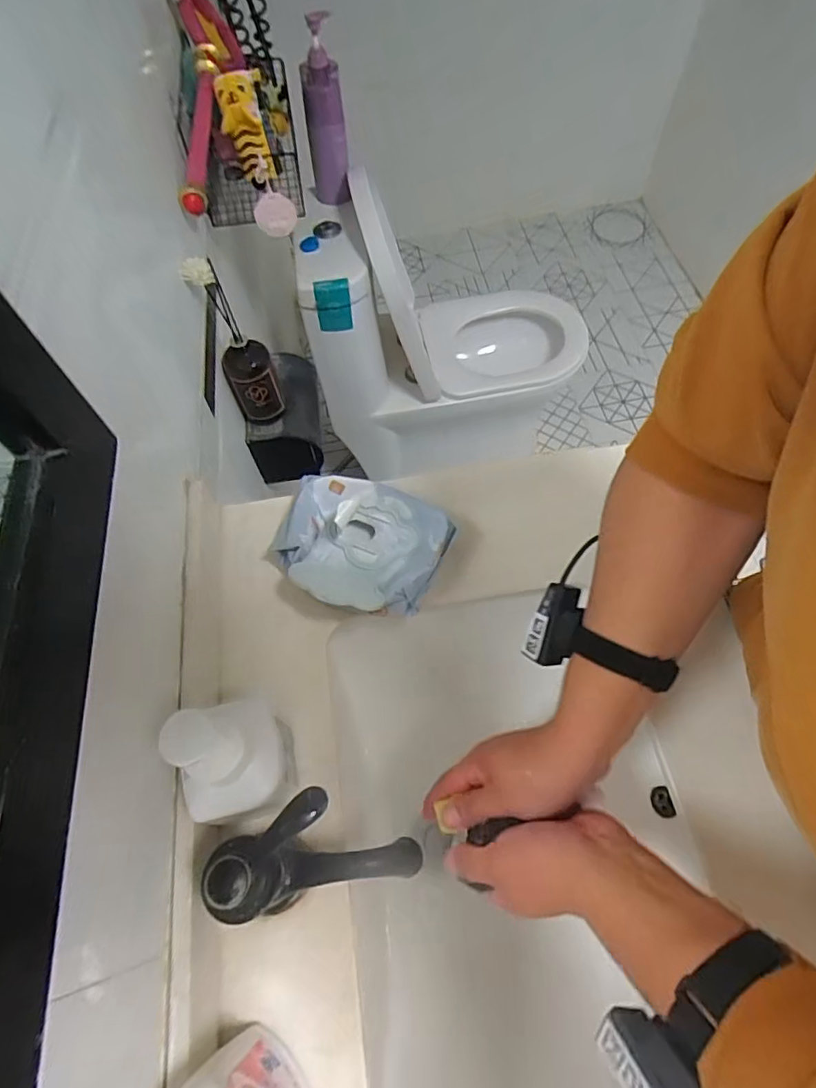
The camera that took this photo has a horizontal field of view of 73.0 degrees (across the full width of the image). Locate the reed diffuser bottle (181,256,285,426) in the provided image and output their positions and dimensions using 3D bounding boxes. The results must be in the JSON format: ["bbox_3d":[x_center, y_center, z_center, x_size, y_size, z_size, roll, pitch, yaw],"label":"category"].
[{"bbox_3d":[-0.251,-0.293,0.831,0.078,0.278,0.065,-21,63,-9],"label":"reed diffuser bottle"}]

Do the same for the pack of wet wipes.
[{"bbox_3d":[-0.048,-0.002,0.595,0.184,0.051,0.158,16,64,8],"label":"pack of wet wipes"}]

